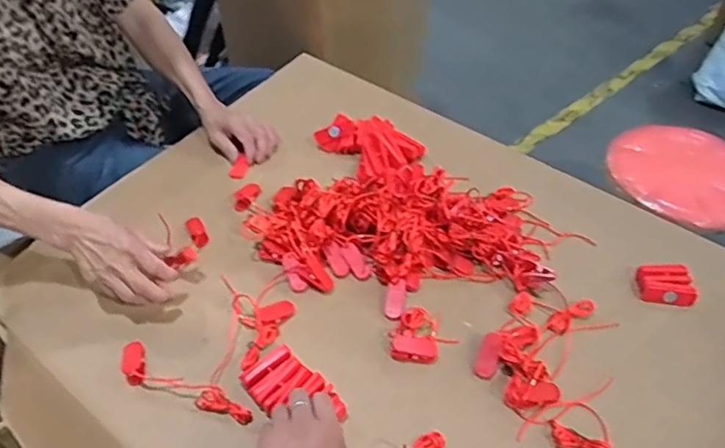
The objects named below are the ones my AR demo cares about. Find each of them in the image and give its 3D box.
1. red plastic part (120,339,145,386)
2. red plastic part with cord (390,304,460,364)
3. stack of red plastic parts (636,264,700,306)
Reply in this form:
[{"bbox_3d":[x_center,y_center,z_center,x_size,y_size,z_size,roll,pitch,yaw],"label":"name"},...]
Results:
[{"bbox_3d":[-0.247,0.147,0.621,0.024,0.010,0.053,-13,49,-11],"label":"red plastic part"},{"bbox_3d":[0.063,0.128,0.646,0.061,0.021,0.066,29,54,24],"label":"red plastic part with cord"},{"bbox_3d":[0.367,0.072,0.701,0.063,0.026,0.049,9,48,8],"label":"stack of red plastic parts"}]

